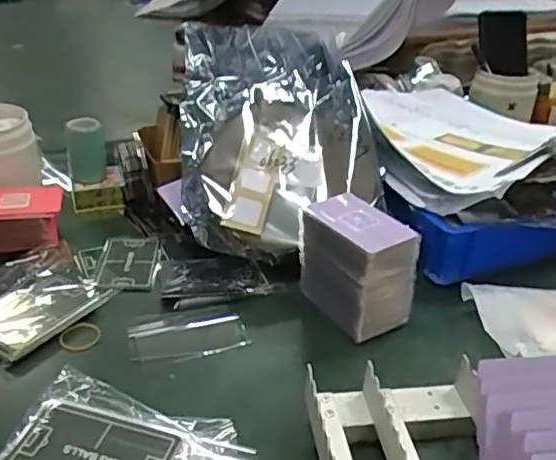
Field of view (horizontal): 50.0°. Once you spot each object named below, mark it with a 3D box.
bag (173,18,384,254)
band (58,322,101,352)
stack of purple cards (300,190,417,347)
[{"bbox_3d":[-0.005,-0.105,0.628,0.197,0.060,0.284,-6,64,1],"label":"bag"},{"bbox_3d":[-0.162,0.088,0.490,0.027,0.004,0.035,30,38,16],"label":"band"},{"bbox_3d":[0.065,0.030,0.515,0.062,0.095,0.092,-17,35,-30],"label":"stack of purple cards"}]

